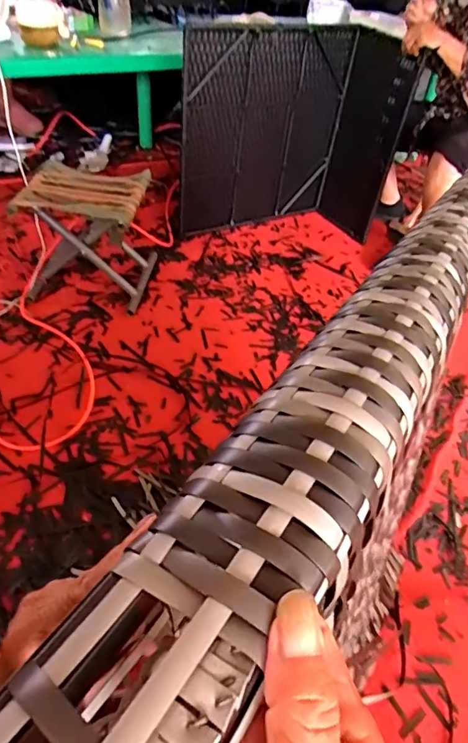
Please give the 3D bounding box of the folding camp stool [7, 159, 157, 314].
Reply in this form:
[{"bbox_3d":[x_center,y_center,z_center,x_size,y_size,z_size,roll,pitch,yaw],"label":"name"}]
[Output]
[{"bbox_3d":[-0.395,-0.377,1.344,0.300,0.298,0.284,5,44,-3],"label":"folding camp stool"}]

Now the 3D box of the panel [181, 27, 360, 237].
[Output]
[{"bbox_3d":[0.106,-0.750,1.591,0.602,0.589,0.055,-18,49,-24],"label":"panel"}]

